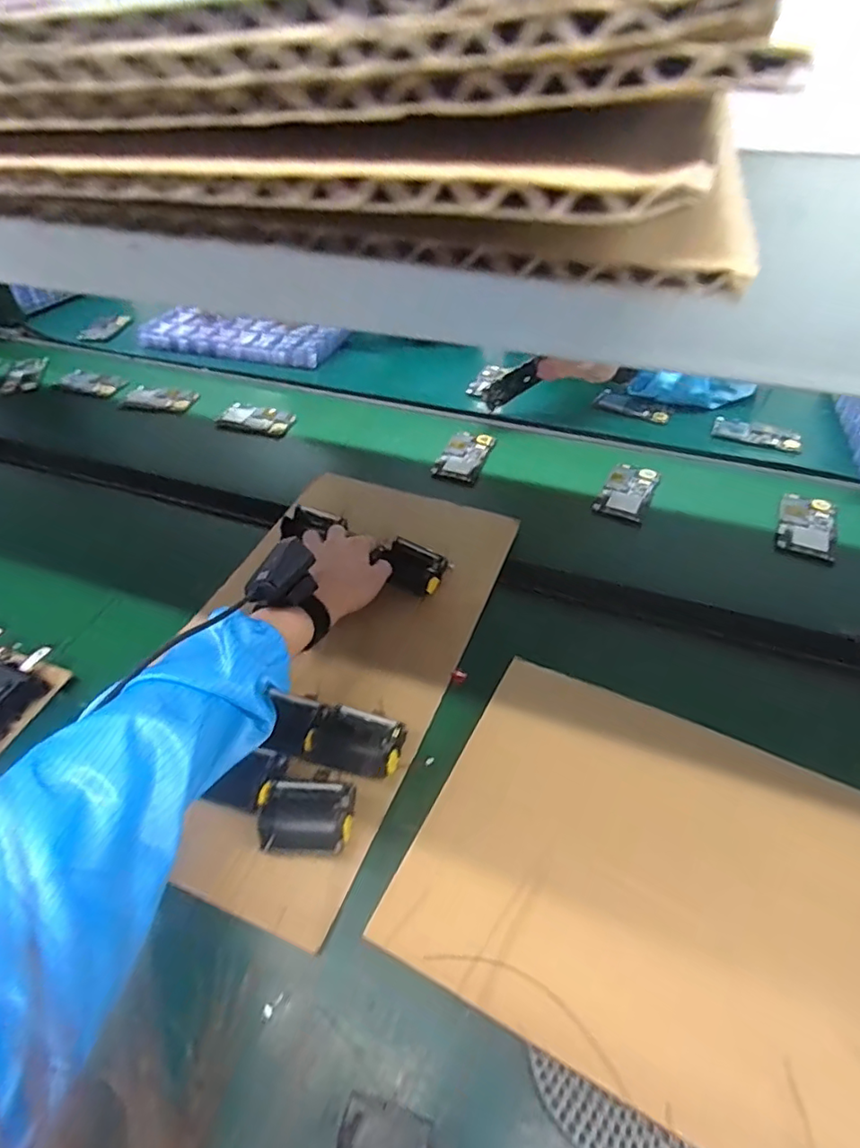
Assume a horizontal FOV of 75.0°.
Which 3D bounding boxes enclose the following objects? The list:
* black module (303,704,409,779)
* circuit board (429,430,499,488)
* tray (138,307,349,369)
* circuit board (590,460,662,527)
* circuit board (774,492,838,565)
[{"bbox_3d":[-0.063,0.150,0.506,0.081,0.036,0.058,9,46,11],"label":"black module"},{"bbox_3d":[0.054,-0.182,0.853,0.067,0.010,0.125,14,47,15],"label":"circuit board"},{"bbox_3d":[-0.370,-0.482,1.124,0.391,0.036,0.187,8,46,10],"label":"tray"},{"bbox_3d":[0.279,-0.118,0.786,0.067,0.005,0.126,20,49,21],"label":"circuit board"},{"bbox_3d":[0.491,-0.064,0.731,0.065,0.006,0.127,19,48,20],"label":"circuit board"}]

